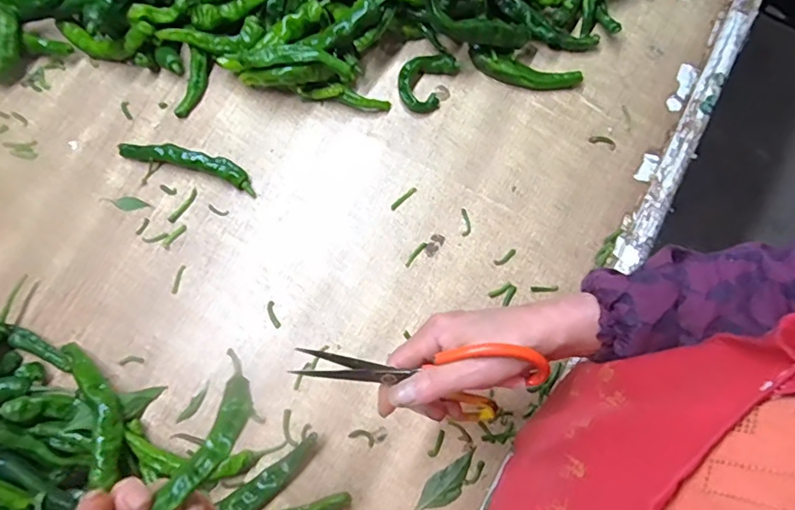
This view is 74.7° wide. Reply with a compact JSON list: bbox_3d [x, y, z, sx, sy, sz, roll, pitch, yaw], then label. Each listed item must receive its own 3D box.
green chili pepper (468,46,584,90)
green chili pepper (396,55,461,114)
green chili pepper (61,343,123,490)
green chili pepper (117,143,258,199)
[{"bbox_3d":[0.140,-0.202,0.576,0.124,0.028,0.025,14,76,3],"label":"green chili pepper"},{"bbox_3d":[0.031,-0.193,0.575,0.052,0.020,0.069,26,77,6],"label":"green chili pepper"},{"bbox_3d":[-0.276,0.141,0.482,0.028,0.026,0.144,-30,61,-8],"label":"green chili pepper"},{"bbox_3d":[-0.220,-0.098,0.550,0.148,0.023,0.025,17,76,4],"label":"green chili pepper"}]

